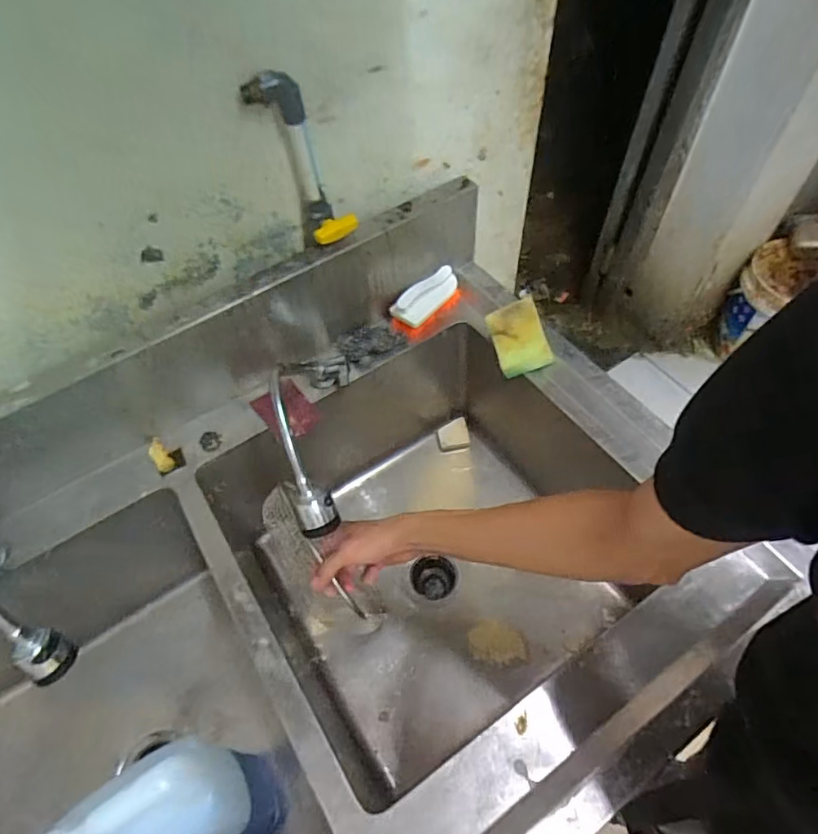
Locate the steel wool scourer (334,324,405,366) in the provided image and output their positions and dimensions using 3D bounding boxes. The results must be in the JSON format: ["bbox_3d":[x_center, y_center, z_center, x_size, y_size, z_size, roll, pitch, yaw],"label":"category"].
[{"bbox_3d":[-0.066,-0.124,0.886,0.099,0.025,0.065,-31,60,-15],"label":"steel wool scourer"}]

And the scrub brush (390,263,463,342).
[{"bbox_3d":[0.030,-0.198,0.902,0.062,0.063,0.141,35,65,23],"label":"scrub brush"}]

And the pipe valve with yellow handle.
[{"bbox_3d":[-0.136,-0.333,0.698,0.103,0.207,0.075,-19,58,-8],"label":"pipe valve with yellow handle"}]

